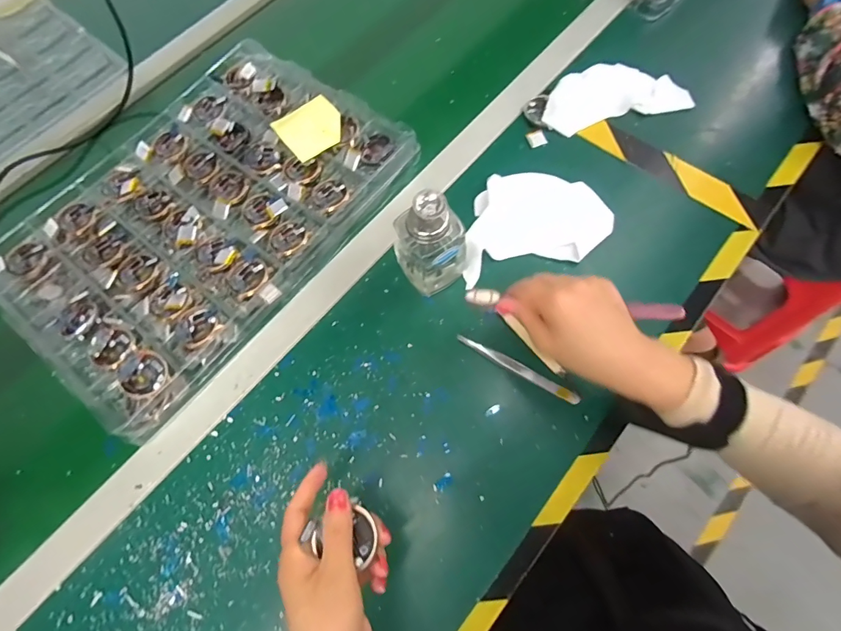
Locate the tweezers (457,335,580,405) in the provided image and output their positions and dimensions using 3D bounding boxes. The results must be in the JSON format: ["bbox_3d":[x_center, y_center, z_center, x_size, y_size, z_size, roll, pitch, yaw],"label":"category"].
[{"bbox_3d":[0.096,0.052,0.419,0.128,0.007,0.013,28,74,12],"label":"tweezers"}]

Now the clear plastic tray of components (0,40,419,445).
[{"bbox_3d":[-0.253,-0.124,0.490,0.293,0.033,0.434,36,75,14],"label":"clear plastic tray of components"}]

